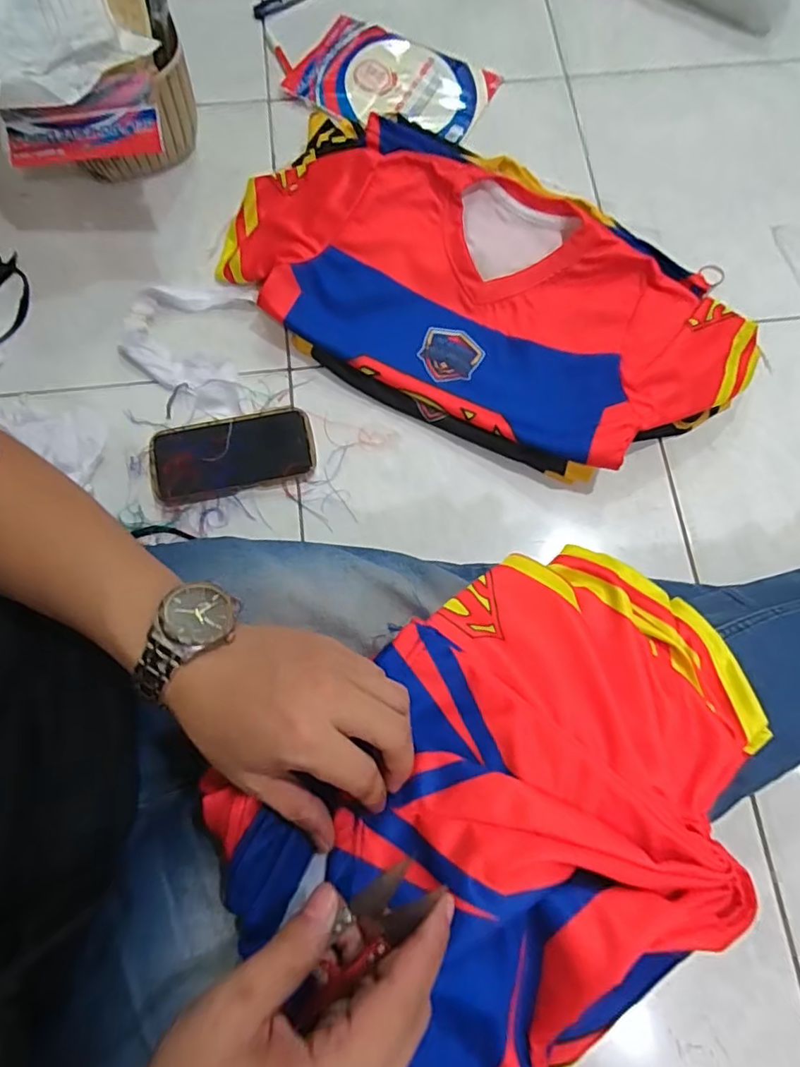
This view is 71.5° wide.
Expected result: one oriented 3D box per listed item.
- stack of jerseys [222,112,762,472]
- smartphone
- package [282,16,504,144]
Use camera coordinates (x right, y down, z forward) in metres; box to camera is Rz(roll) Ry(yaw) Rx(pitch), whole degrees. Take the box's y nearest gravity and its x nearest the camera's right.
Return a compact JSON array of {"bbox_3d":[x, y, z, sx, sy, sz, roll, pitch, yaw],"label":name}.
[{"bbox_3d":[0.084,-0.265,0.628,0.598,0.090,0.290,25,76,8],"label":"stack of jerseys"},{"bbox_3d":[-0.181,-0.088,0.597,0.171,0.014,0.083,-14,74,-3],"label":"smartphone"},{"bbox_3d":[-0.007,-0.610,0.755,0.265,0.032,0.164,18,76,6],"label":"package"}]

